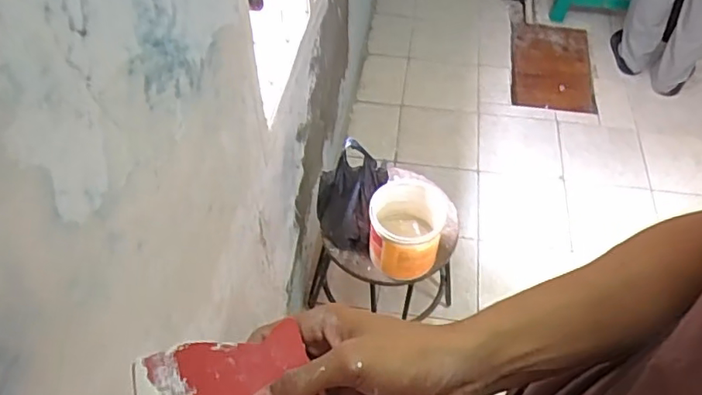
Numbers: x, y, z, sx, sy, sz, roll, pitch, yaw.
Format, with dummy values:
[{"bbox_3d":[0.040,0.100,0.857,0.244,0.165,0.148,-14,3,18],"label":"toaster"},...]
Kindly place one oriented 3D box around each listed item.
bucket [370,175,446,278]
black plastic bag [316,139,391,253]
[{"bbox_3d":[0.111,0.066,1.213,0.136,0.132,0.169,2,52,1],"label":"bucket"},{"bbox_3d":[0.001,0.003,1.221,0.148,0.213,0.137,2,52,1],"label":"black plastic bag"}]

